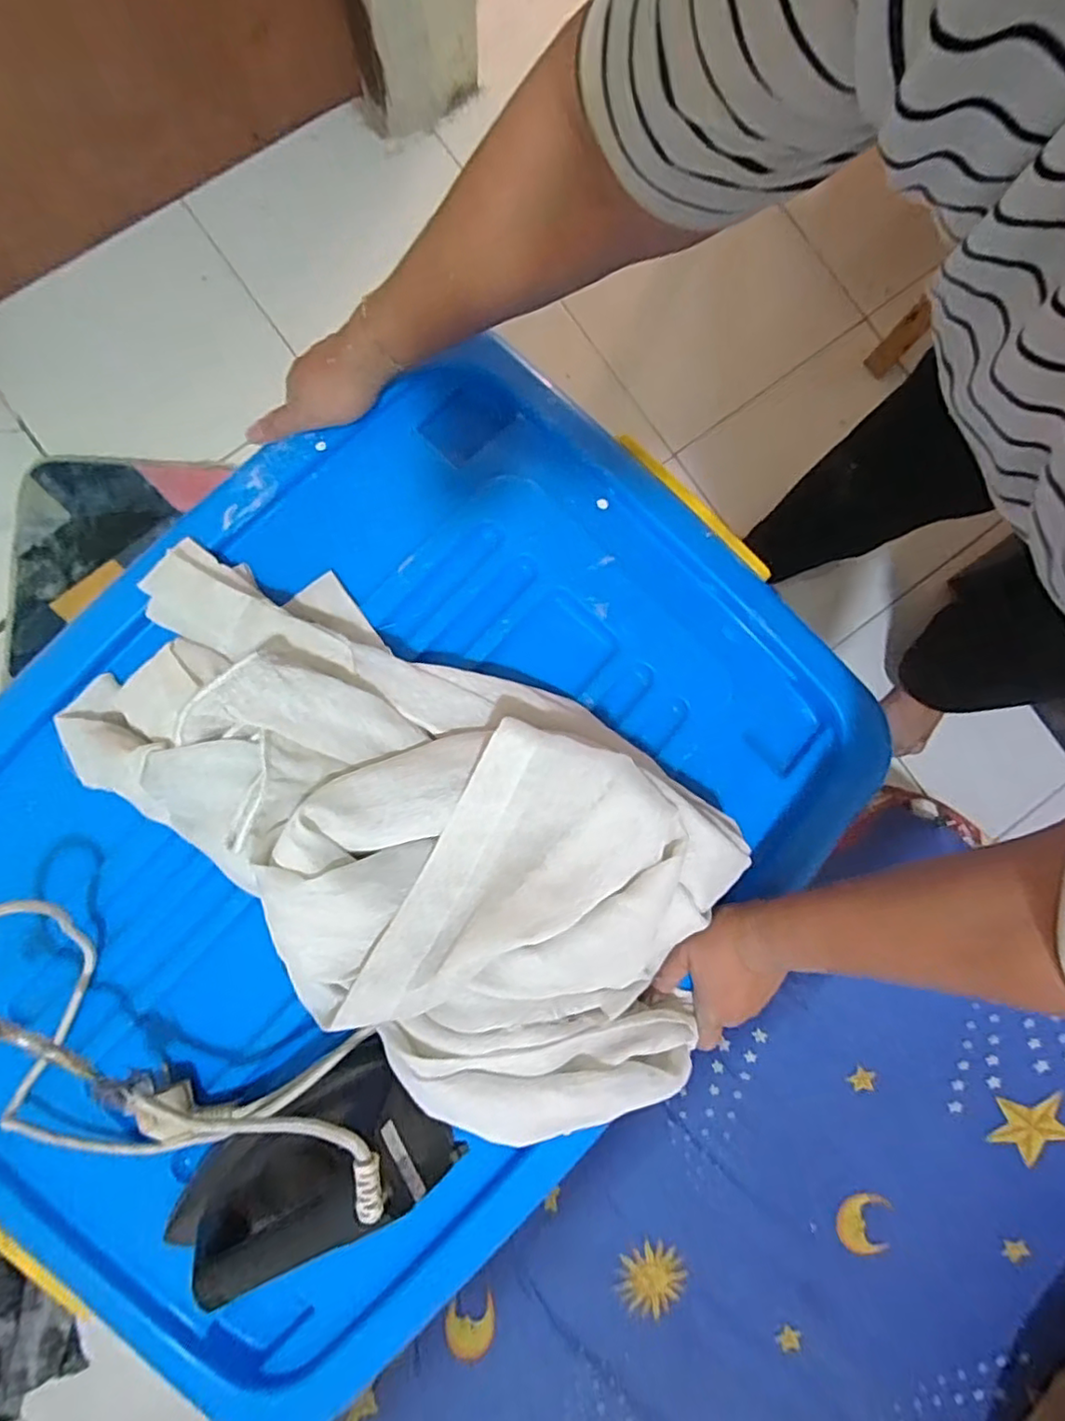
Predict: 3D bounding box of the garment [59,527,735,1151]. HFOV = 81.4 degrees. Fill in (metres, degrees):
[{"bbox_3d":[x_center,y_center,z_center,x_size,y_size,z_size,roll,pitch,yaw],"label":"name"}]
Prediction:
[{"bbox_3d":[-0.079,0.073,0.418,0.493,0.113,0.250,41,82,6],"label":"garment"}]

